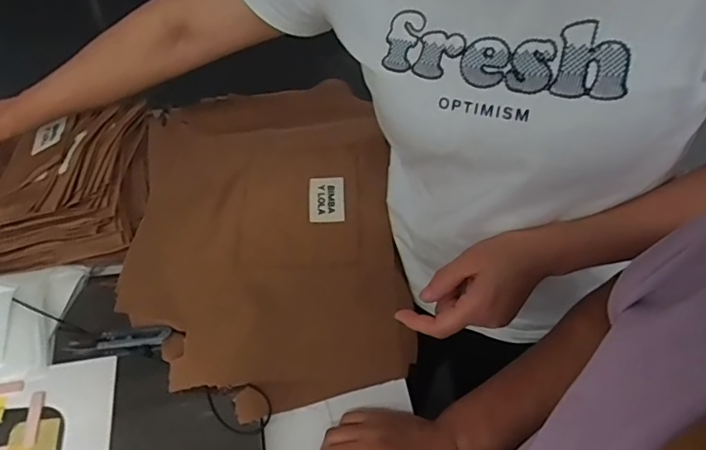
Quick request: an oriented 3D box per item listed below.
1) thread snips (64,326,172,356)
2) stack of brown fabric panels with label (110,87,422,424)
[{"bbox_3d":[-0.235,0.117,0.511,0.097,0.008,0.025,1,52,-3],"label":"thread snips"},{"bbox_3d":[-0.096,0.001,0.587,0.292,0.031,0.391,-3,65,-9],"label":"stack of brown fabric panels with label"}]

